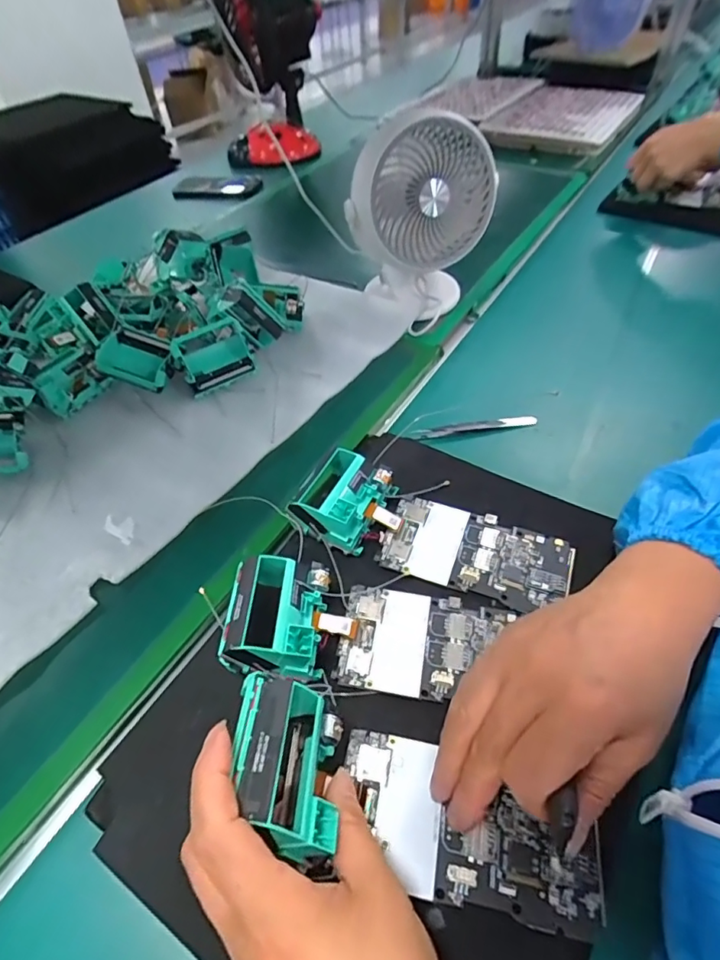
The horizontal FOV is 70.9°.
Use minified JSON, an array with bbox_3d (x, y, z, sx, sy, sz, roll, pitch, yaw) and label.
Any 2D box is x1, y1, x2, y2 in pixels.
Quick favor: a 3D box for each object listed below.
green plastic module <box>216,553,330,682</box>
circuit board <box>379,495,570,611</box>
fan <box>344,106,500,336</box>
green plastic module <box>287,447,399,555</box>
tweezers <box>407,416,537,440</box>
[{"bbox_3d":[-0.047,0.084,0.314,0.063,0.042,0.070,2,50,5],"label":"green plastic module"},{"bbox_3d":[0.083,0.051,0.361,0.127,0.004,0.065,16,52,16],"label":"circuit board"},{"bbox_3d":[0.065,-0.274,0.547,0.151,0.196,0.106,-3,49,0],"label":"fan"},{"bbox_3d":[-0.013,0.013,0.377,0.058,0.036,0.065,17,52,16],"label":"green plastic module"},{"bbox_3d":[0.112,-0.052,0.493,0.125,0.014,0.011,-9,49,-3],"label":"tweezers"}]

